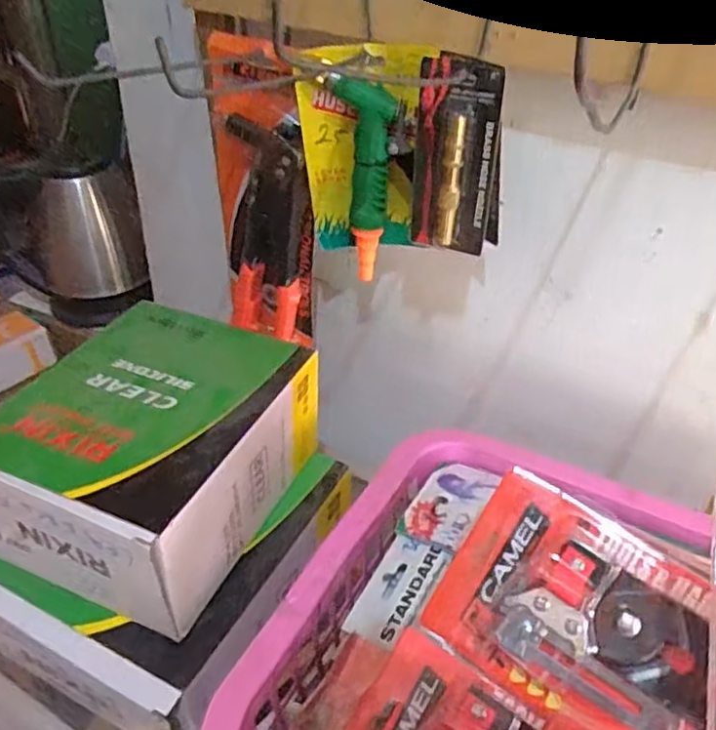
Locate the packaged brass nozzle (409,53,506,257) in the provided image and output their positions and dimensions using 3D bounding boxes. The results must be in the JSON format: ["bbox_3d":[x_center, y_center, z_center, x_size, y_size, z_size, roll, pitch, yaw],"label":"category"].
[{"bbox_3d":[0.071,-0.149,0.489,0.060,0.132,0.021,17,39,22],"label":"packaged brass nozzle"}]

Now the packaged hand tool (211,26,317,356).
[{"bbox_3d":[-0.089,-0.146,0.620,0.107,0.284,0.035,21,44,23],"label":"packaged hand tool"}]

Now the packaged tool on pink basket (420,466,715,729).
[{"bbox_3d":[0.113,0.129,0.344,0.130,0.100,0.037,32,1,14],"label":"packaged tool on pink basket"}]

